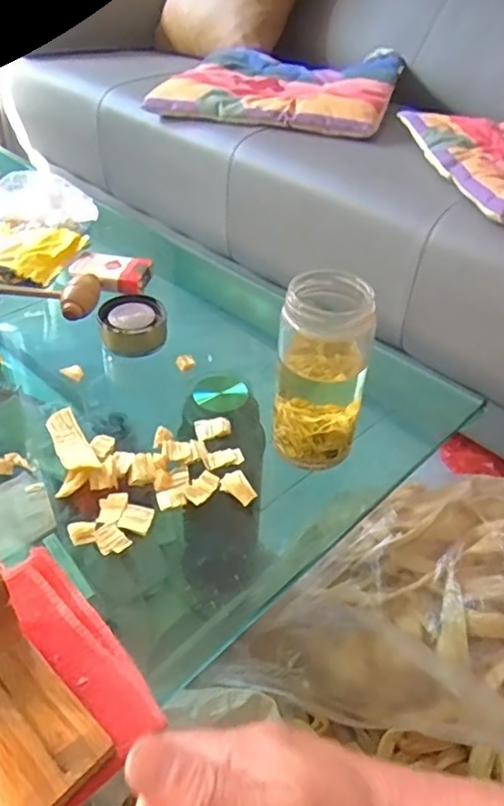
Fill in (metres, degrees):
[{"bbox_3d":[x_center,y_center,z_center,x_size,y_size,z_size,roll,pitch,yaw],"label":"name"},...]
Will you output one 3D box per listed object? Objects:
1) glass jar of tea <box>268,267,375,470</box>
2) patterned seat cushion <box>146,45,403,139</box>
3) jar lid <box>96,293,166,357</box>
[{"bbox_3d":[0.055,-0.027,0.479,0.063,0.142,0.070,9,42,7],"label":"glass jar of tea"},{"bbox_3d":[0.067,-0.639,1.222,0.437,0.059,0.396,15,43,13],"label":"patterned seat cushion"},{"bbox_3d":[-0.121,-0.080,0.628,0.066,0.037,0.055,-6,43,-11],"label":"jar lid"}]

